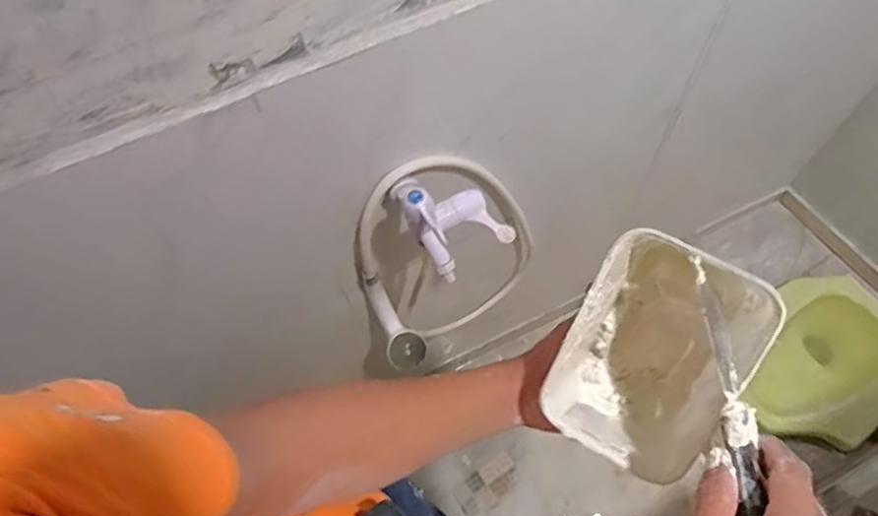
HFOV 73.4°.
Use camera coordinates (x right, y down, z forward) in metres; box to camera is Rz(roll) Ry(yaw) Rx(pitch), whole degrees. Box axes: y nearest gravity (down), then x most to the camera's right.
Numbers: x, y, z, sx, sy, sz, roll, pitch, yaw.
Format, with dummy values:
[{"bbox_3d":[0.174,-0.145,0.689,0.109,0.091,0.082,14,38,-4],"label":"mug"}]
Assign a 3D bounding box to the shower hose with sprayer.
[{"bbox_3d":[0.020,0.002,0.958,0.307,0.518,0.073,-36,62,-19],"label":"shower hose with sprayer"}]

